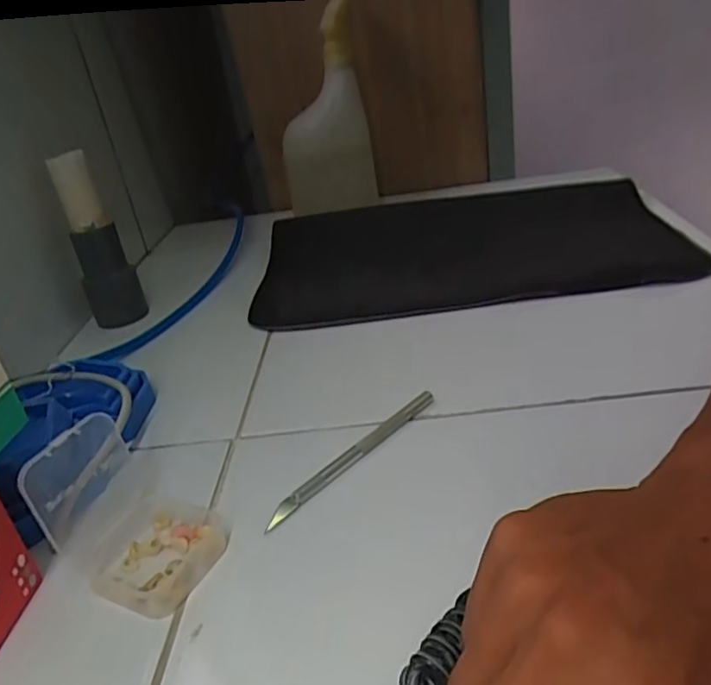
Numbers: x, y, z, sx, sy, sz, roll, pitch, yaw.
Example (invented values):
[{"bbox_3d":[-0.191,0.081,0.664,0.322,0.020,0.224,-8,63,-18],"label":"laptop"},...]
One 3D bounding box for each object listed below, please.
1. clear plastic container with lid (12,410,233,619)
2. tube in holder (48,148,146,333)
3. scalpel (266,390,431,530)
[{"bbox_3d":[-0.115,0.081,0.306,0.085,0.064,0.063,12,35,35],"label":"clear plastic container with lid"},{"bbox_3d":[-0.232,-0.090,0.560,0.040,0.157,0.032,11,33,30],"label":"tube in holder"},{"bbox_3d":[0.001,0.065,0.364,0.012,0.011,0.134,18,39,41],"label":"scalpel"}]

